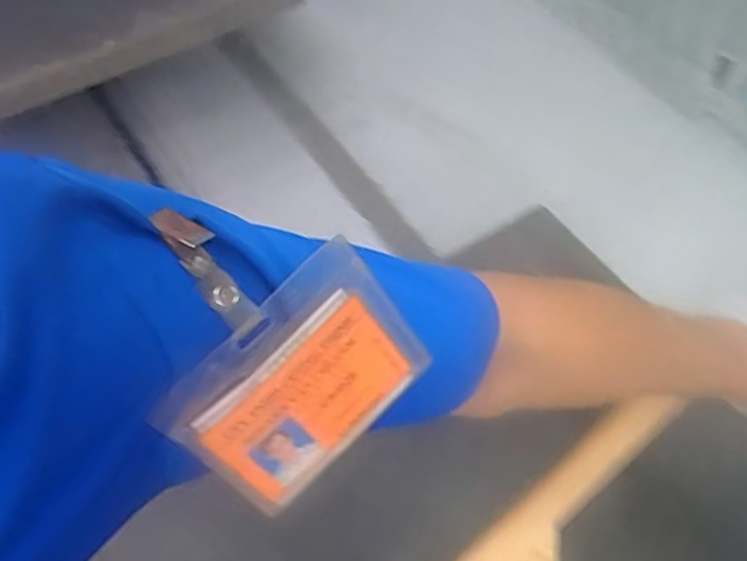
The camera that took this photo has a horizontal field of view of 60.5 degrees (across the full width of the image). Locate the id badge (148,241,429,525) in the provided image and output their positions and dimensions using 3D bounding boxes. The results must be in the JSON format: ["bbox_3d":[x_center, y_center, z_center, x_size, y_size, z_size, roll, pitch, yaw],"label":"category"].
[{"bbox_3d":[-0.031,0.043,0.266,0.097,0.082,0.008,-43,33,-11],"label":"id badge"}]

